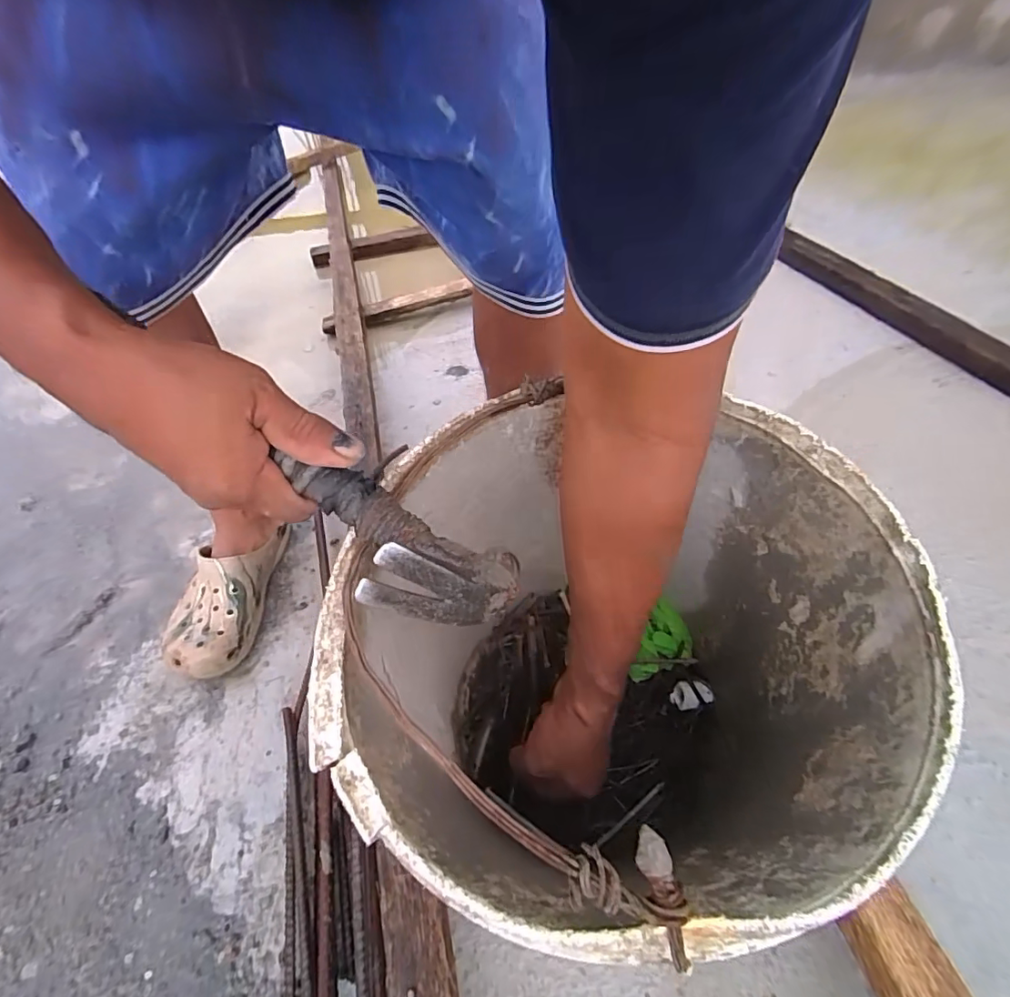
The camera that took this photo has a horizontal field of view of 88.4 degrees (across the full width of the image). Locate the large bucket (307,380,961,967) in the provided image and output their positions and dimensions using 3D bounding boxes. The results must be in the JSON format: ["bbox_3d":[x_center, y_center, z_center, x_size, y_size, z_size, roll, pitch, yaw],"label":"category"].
[{"bbox_3d":[0.069,0.152,0.388,0.303,0.364,0.280,-2,49,3],"label":"large bucket"}]

